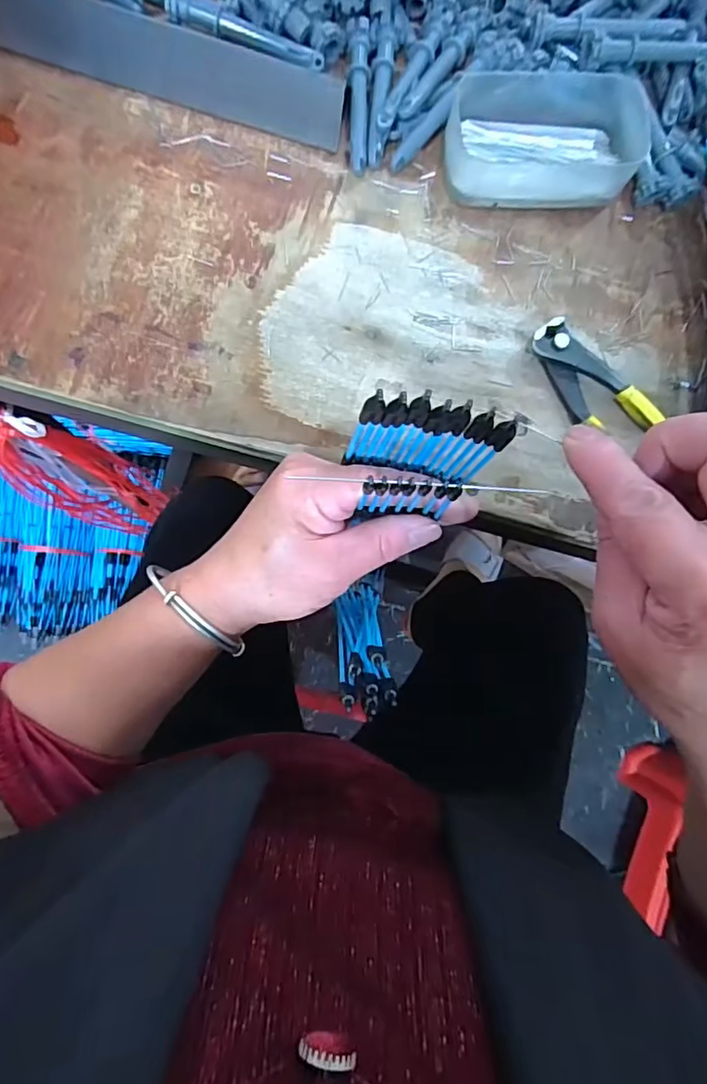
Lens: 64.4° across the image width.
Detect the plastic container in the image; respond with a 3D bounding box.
[{"bbox_3d":[0.122,-0.256,0.358,0.126,0.029,0.079,-4,82,-6],"label":"plastic container"}]

